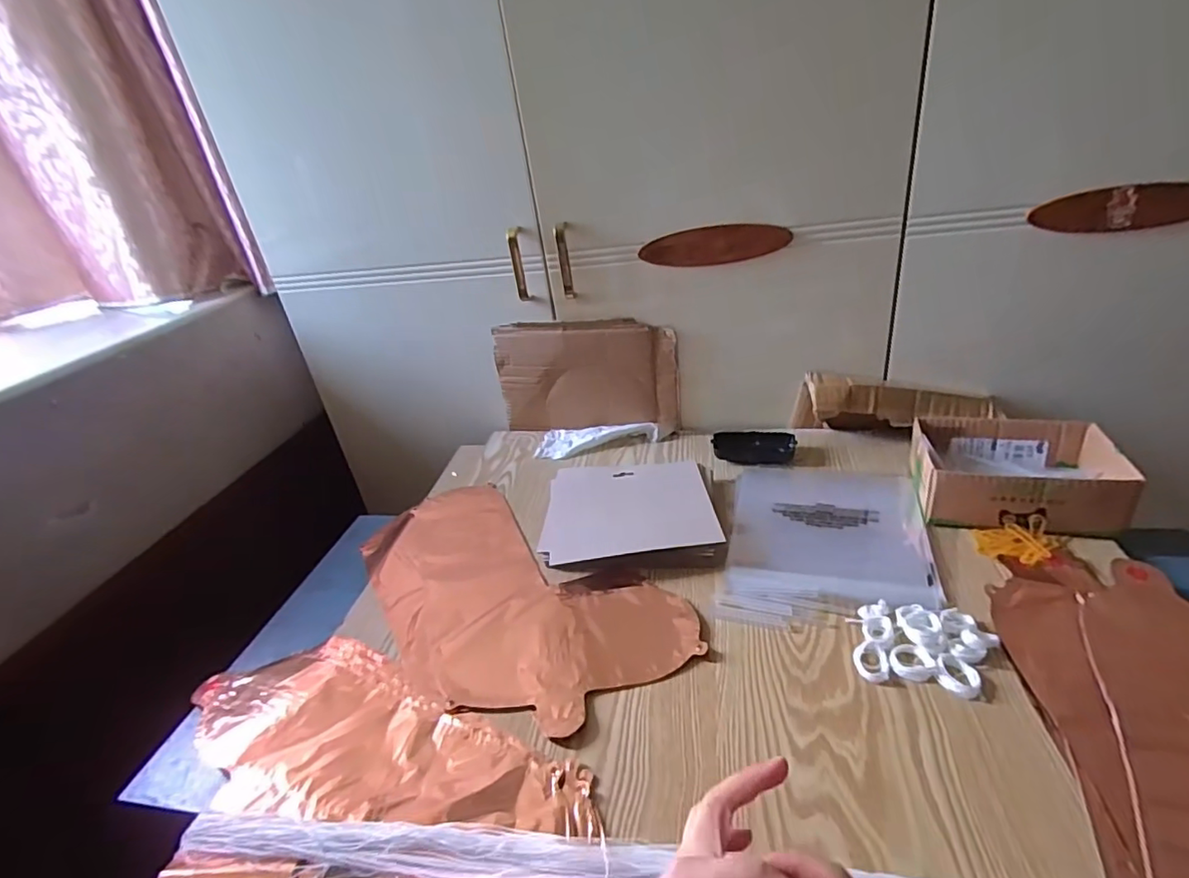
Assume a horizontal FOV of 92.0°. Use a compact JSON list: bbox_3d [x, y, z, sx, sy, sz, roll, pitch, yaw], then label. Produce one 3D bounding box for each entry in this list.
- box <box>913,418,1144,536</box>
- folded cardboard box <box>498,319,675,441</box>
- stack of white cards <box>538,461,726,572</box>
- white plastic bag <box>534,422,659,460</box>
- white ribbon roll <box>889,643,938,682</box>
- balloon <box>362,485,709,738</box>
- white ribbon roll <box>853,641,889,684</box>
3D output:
[{"bbox_3d":[0.462,0.039,0.638,0.183,0.066,0.138,3,32,19],"label":"box"},{"bbox_3d":[-0.012,-0.091,0.865,0.270,0.173,0.026,0,31,15],"label":"folded cardboard box"},{"bbox_3d":[0.044,0.085,0.697,0.198,0.030,0.166,-5,30,7],"label":"stack of white cards"},{"bbox_3d":[0.002,-0.010,0.882,0.182,0.024,0.075,-10,29,-1],"label":"white plastic bag"},{"bbox_3d":[0.269,0.189,0.486,0.032,0.006,0.032,-7,29,4],"label":"white ribbon roll"},{"bbox_3d":[-0.110,0.168,0.634,0.219,0.028,0.424,-32,40,-33],"label":"balloon"},{"bbox_3d":[0.238,0.191,0.493,0.028,0.006,0.037,6,33,25],"label":"white ribbon roll"}]

